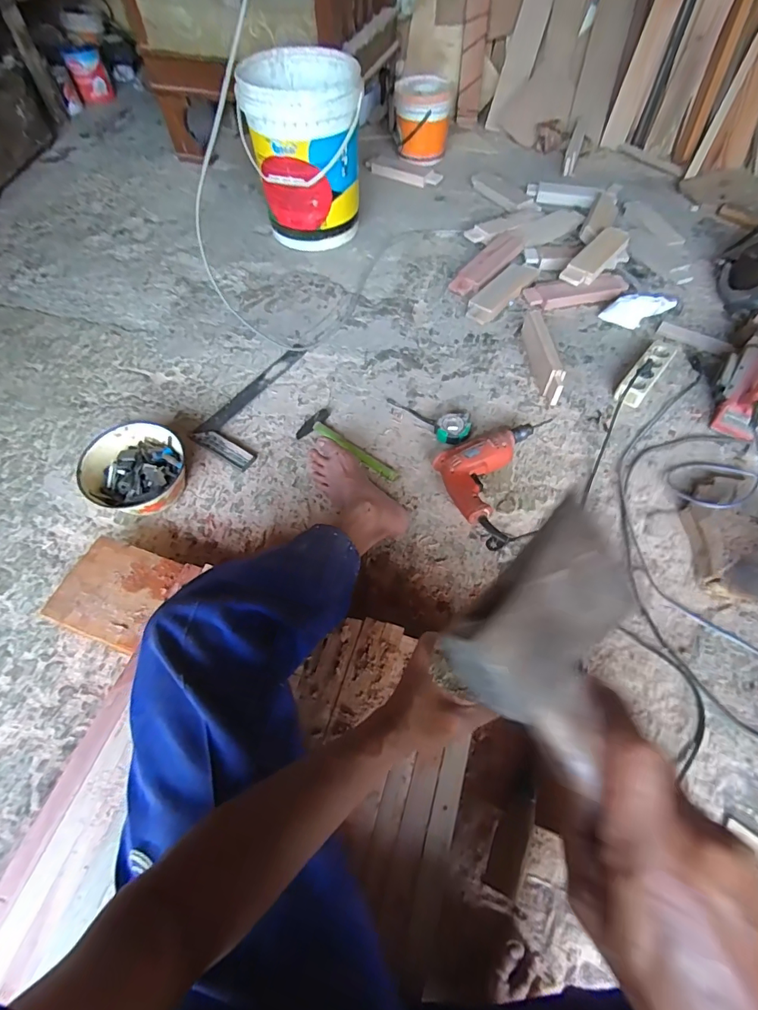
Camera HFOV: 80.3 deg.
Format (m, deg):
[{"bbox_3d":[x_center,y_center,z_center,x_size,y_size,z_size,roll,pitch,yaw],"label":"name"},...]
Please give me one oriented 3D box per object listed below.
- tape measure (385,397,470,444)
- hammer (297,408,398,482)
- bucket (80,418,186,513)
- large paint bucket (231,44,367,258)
[{"bbox_3d":[0.099,-0.186,0.953,0.197,0.038,0.089,19,62,12],"label":"tape measure"},{"bbox_3d":[-0.063,-0.115,0.926,0.237,0.018,0.084,39,67,21],"label":"hammer"},{"bbox_3d":[-0.458,-0.065,0.860,0.178,0.085,0.175,-1,60,1],"label":"bucket"},{"bbox_3d":[-0.197,-0.973,1.251,0.299,0.349,0.327,-4,60,-1],"label":"large paint bucket"}]

